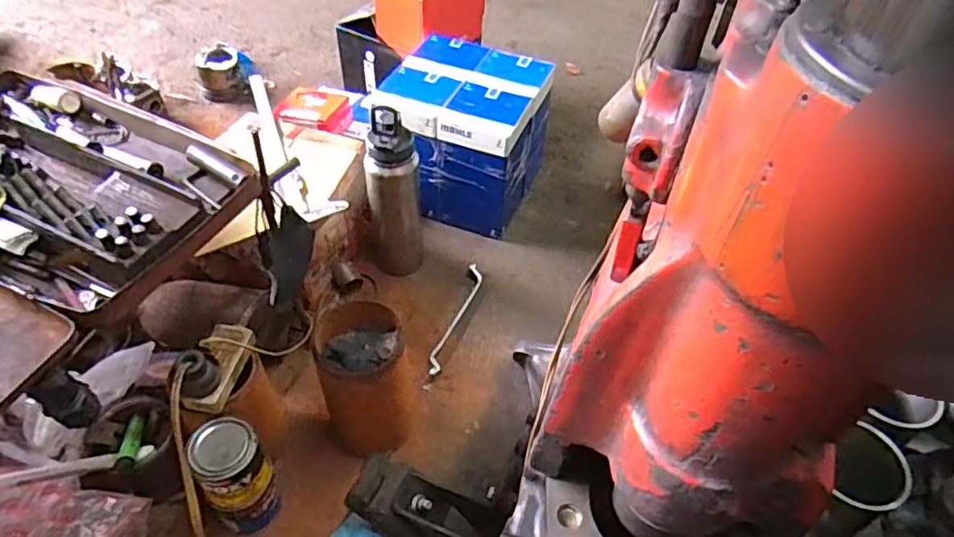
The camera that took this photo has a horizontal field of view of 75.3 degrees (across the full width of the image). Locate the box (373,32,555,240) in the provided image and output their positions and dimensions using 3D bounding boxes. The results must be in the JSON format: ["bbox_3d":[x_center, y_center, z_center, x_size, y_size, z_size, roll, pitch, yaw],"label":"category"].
[{"bbox_3d":[-0.022,-0.233,1.097,0.239,0.228,0.248,19,50,14],"label":"box"}]

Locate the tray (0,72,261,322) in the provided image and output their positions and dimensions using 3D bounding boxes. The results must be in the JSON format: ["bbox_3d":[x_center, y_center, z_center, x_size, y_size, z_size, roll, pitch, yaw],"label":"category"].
[{"bbox_3d":[-0.404,-0.092,0.584,0.361,0.044,0.217,22,50,17],"label":"tray"}]

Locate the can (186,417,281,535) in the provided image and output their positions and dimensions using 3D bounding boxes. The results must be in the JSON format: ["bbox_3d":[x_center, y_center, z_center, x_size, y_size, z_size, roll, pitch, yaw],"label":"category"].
[{"bbox_3d":[-0.266,0.232,0.691,0.070,0.136,0.074,-24,53,-22],"label":"can"}]

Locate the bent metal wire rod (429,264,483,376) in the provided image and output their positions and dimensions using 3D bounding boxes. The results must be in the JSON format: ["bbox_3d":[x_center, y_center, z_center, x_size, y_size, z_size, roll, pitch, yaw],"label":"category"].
[{"bbox_3d":[-0.031,0.073,0.946,0.028,0.022,0.221,15,51,10],"label":"bent metal wire rod"}]

